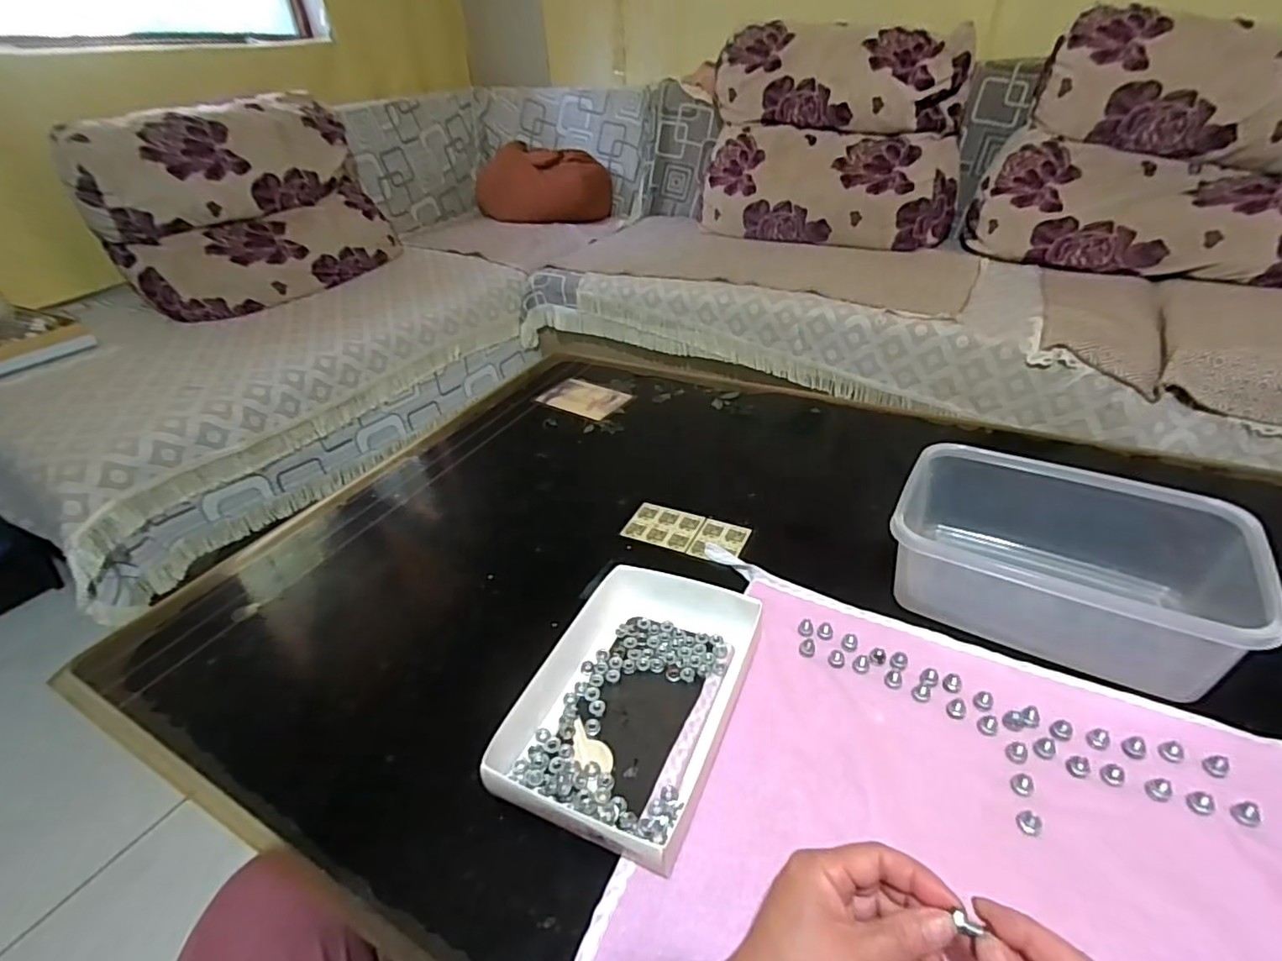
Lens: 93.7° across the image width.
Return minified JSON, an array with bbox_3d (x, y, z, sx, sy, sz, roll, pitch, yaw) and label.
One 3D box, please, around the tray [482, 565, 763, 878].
[{"bbox_3d":[-0.004,0.156,0.449,0.134,0.037,0.208,13,37,22],"label":"tray"}]

